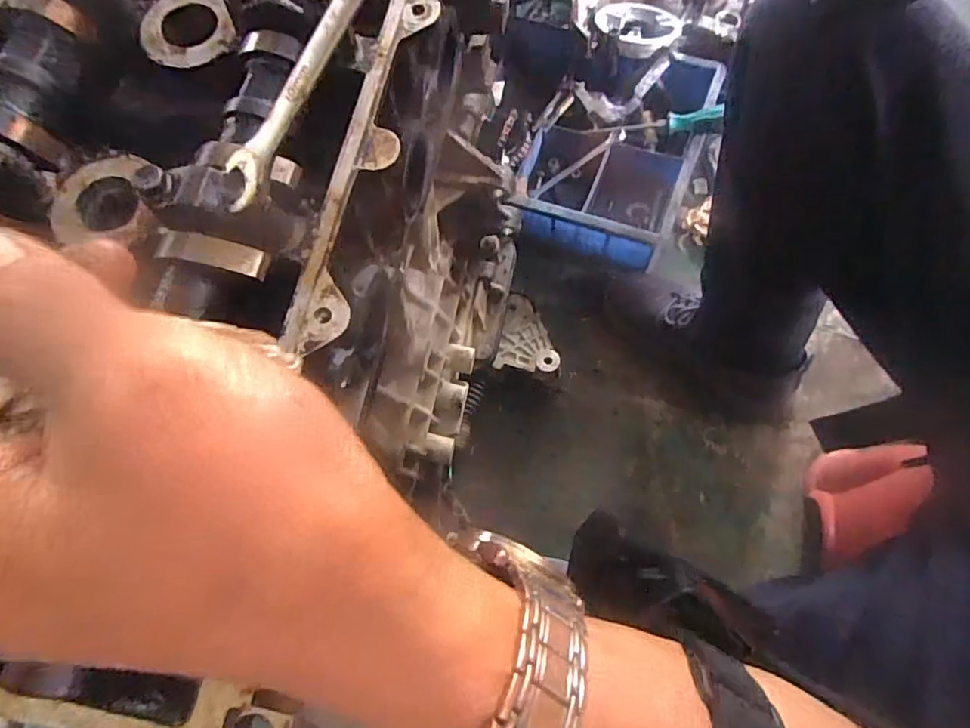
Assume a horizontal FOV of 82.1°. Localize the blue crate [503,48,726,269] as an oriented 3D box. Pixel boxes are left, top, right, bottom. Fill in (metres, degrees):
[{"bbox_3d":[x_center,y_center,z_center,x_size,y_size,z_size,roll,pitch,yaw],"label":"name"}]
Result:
[{"bbox_3d":[0.182,-0.304,0.793,0.218,0.112,0.318,20,71,12],"label":"blue crate"}]

